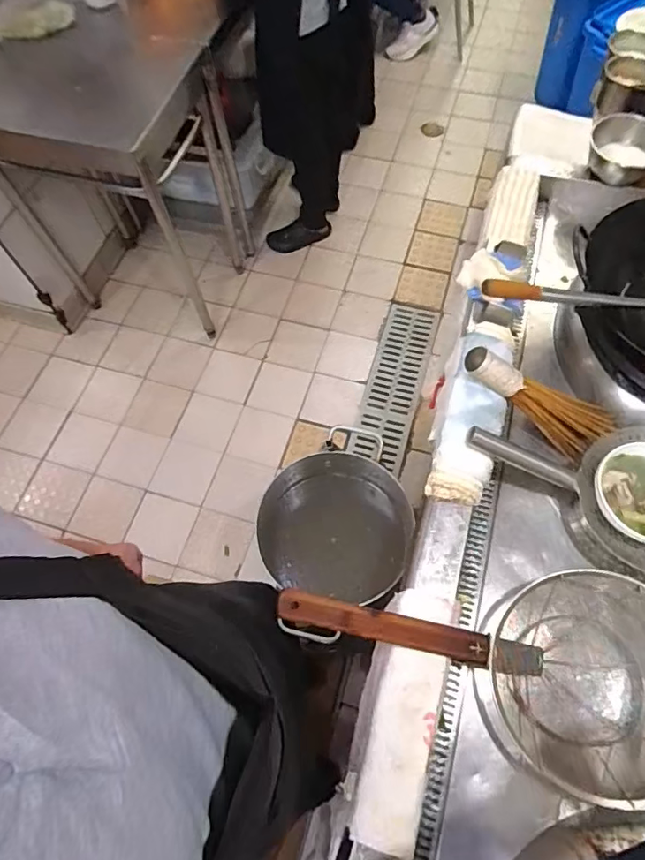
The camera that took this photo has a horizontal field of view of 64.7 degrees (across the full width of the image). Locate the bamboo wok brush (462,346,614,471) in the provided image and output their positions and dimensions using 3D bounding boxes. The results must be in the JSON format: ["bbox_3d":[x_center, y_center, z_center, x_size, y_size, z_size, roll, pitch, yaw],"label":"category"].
[{"bbox_3d":[0.366,-0.052,0.881,0.276,0.074,0.073,31,67,-11],"label":"bamboo wok brush"}]

